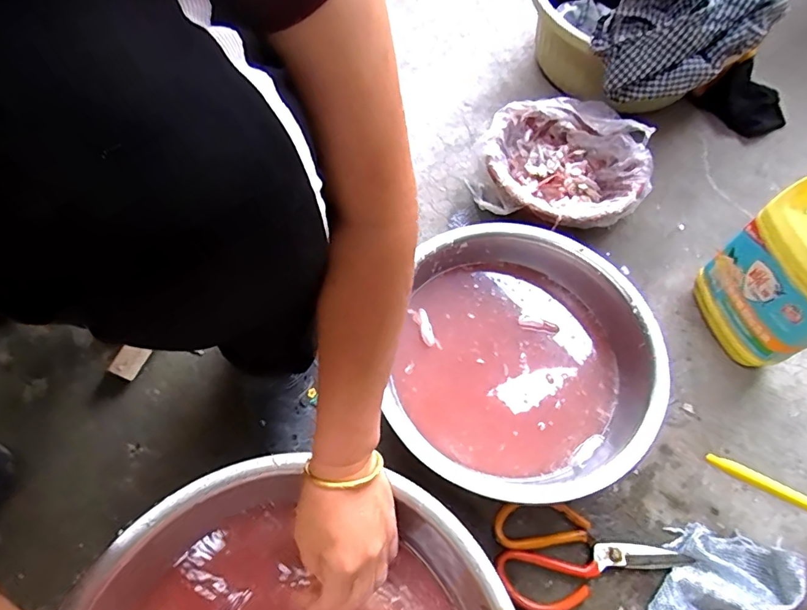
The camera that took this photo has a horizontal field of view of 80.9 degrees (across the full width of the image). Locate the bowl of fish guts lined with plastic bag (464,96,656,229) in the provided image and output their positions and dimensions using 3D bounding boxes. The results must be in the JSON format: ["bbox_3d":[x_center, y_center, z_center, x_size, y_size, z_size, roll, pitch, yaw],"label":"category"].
[{"bbox_3d":[0.229,-0.198,0.697,0.225,0.089,0.216,1,60,-2],"label":"bowl of fish guts lined with plastic bag"}]

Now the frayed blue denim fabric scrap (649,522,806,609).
[{"bbox_3d":[0.320,0.273,0.486,0.155,0.035,0.084,-9,61,-8],"label":"frayed blue denim fabric scrap"}]

